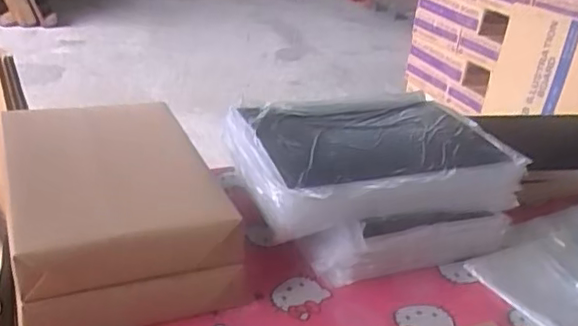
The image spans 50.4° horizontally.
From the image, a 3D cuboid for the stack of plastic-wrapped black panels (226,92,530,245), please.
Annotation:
[{"bbox_3d":[0.128,-0.015,0.997,0.420,0.069,0.309,-6,29,-22],"label":"stack of plastic-wrapped black panels"}]

